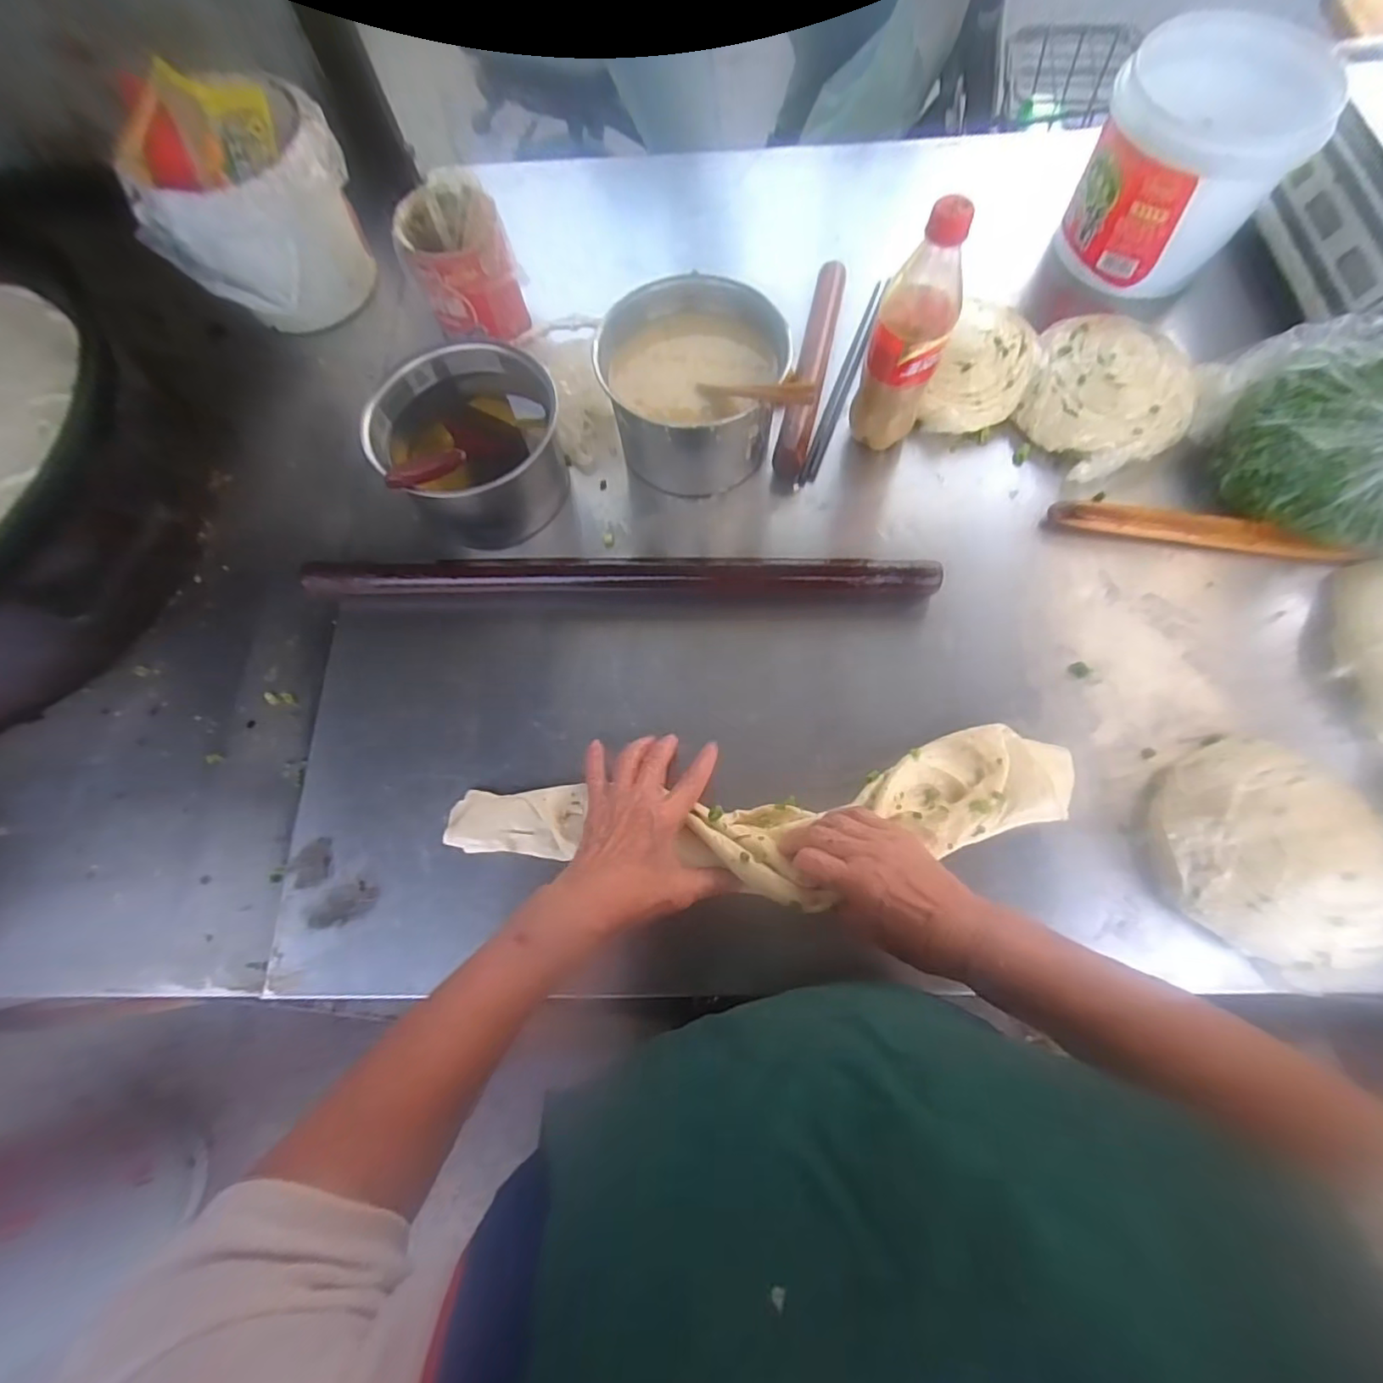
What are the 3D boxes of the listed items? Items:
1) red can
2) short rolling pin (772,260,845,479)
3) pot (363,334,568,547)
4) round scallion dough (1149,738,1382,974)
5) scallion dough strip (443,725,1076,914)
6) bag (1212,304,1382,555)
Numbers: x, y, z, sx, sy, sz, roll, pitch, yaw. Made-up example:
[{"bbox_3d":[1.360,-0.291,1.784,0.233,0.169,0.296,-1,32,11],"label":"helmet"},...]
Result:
[{"bbox_3d":[-0.238,-0.446,0.637,0.110,0.116,0.114,-6,71,0],"label":"red can"},{"bbox_3d":[0.129,-0.354,0.645,0.033,0.029,0.276,13,72,7],"label":"short rolling pin"},{"bbox_3d":[-0.205,-0.233,0.574,0.144,0.112,0.150,-1,71,2],"label":"pot"},{"bbox_3d":[0.453,0.132,0.462,0.149,0.052,0.175,-36,73,-10],"label":"round scallion dough"},{"bbox_3d":[0.053,0.107,0.478,0.513,0.053,0.122,-6,71,2],"label":"scallion dough strip"},{"bbox_3d":[0.633,-0.235,0.560,0.232,0.106,0.222,-9,71,-1],"label":"bag"}]

